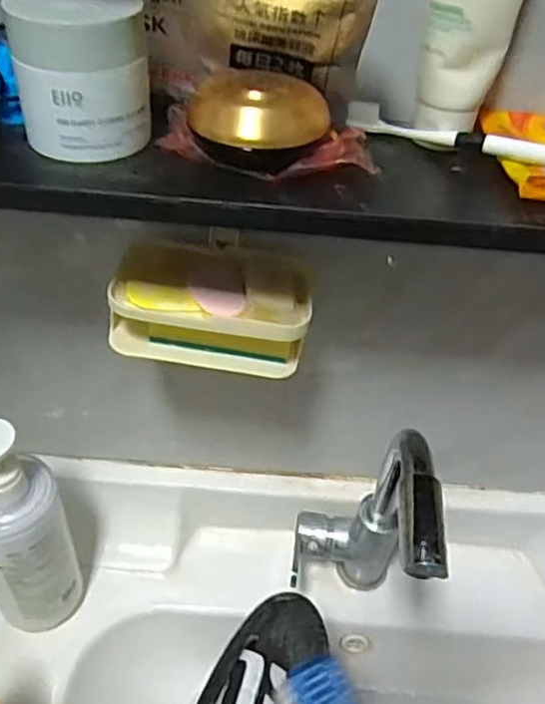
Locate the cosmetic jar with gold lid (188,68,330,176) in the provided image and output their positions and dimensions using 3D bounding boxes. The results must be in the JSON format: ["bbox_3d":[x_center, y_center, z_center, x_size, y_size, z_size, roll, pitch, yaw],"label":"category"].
[{"bbox_3d":[-0.007,-0.127,0.366,0.069,0.041,0.056,19,44,15],"label":"cosmetic jar with gold lid"}]

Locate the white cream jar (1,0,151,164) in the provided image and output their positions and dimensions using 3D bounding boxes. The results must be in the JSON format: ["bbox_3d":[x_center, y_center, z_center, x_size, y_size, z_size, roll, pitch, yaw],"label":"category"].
[{"bbox_3d":[-0.103,-0.153,0.360,0.067,0.071,0.062,-2,43,-7],"label":"white cream jar"}]

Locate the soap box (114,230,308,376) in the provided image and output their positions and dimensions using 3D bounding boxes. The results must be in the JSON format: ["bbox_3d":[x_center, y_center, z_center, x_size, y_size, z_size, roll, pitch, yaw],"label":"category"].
[{"bbox_3d":[-0.042,-0.036,0.469,0.131,0.063,0.090,4,42,0],"label":"soap box"}]

